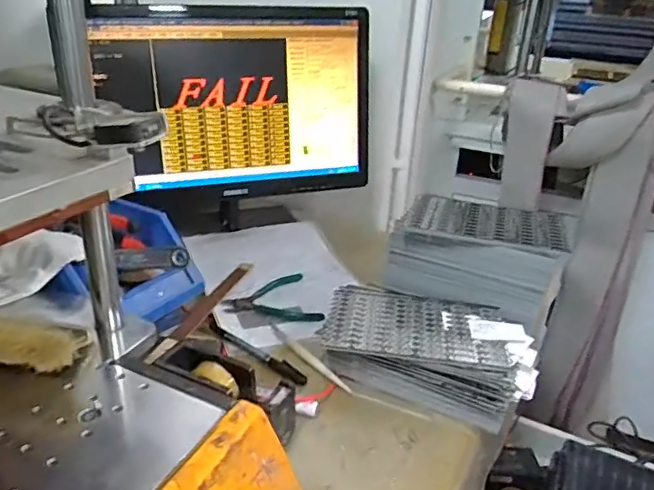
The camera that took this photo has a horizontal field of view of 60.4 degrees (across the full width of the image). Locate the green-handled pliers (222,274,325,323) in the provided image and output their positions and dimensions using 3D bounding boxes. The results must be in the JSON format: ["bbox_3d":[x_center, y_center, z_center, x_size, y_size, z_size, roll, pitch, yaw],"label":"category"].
[{"bbox_3d":[-0.074,0.073,0.728,0.115,0.017,0.113,-4,27,-15],"label":"green-handled pliers"}]

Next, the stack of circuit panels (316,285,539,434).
[{"bbox_3d":[0.111,0.114,0.624,0.229,0.058,0.144,12,27,16],"label":"stack of circuit panels"}]

